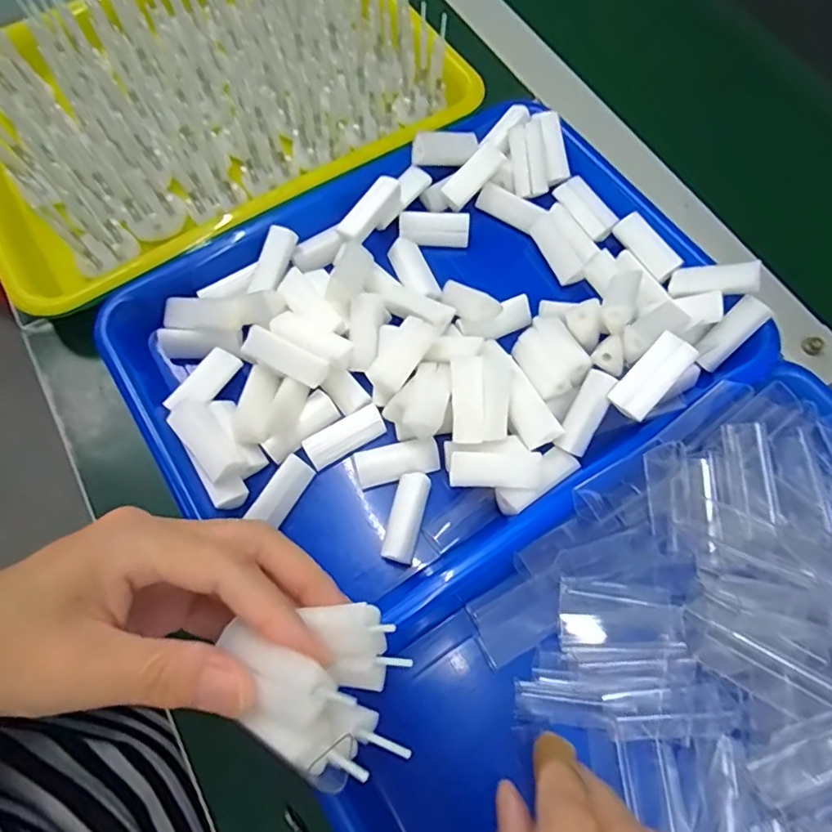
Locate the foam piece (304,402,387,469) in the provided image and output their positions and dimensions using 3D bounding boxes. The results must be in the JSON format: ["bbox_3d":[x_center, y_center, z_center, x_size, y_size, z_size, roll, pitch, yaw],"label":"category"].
[{"bbox_3d":[-0.039,0.011,0.311,0.045,0.013,0.016,-30,72,-12],"label":"foam piece"}]

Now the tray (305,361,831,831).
[{"bbox_3d":[0.138,0.150,0.248,0.325,0.062,0.252,-31,72,-12],"label":"tray"}]

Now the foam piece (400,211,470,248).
[{"bbox_3d":[0.012,-0.122,0.363,0.045,0.009,0.020,4,69,1],"label":"foam piece"}]

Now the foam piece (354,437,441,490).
[{"bbox_3d":[-0.010,0.024,0.308,0.045,0.011,0.021,-14,69,-6],"label":"foam piece"}]

